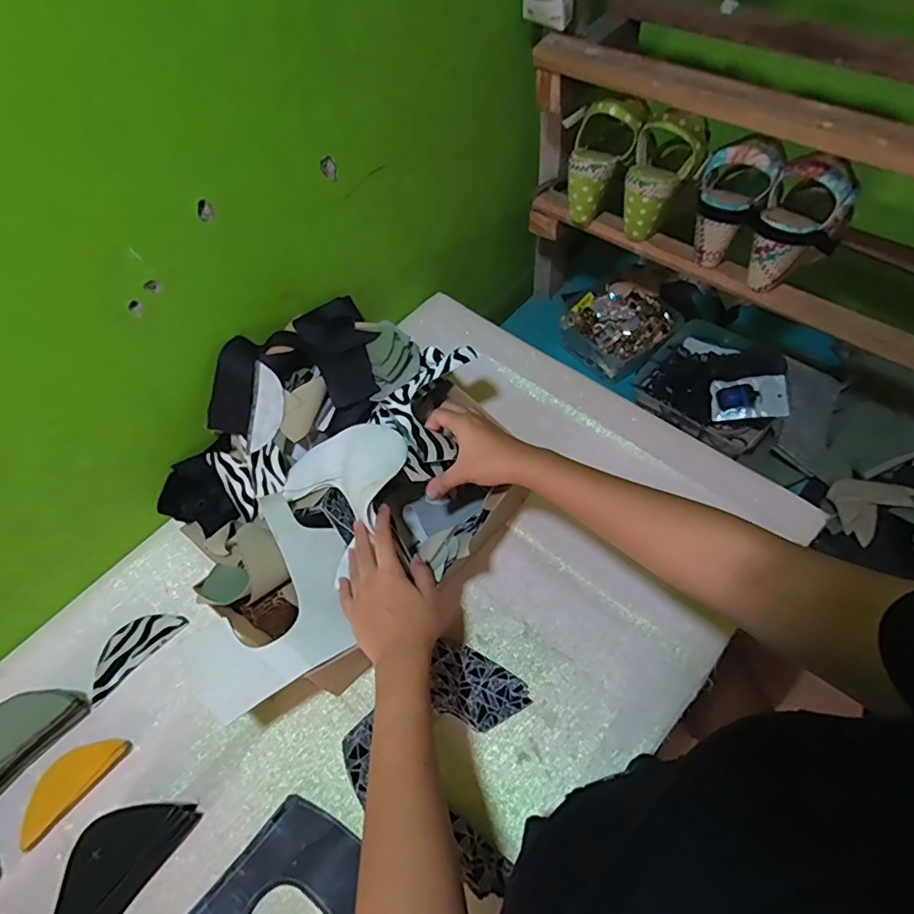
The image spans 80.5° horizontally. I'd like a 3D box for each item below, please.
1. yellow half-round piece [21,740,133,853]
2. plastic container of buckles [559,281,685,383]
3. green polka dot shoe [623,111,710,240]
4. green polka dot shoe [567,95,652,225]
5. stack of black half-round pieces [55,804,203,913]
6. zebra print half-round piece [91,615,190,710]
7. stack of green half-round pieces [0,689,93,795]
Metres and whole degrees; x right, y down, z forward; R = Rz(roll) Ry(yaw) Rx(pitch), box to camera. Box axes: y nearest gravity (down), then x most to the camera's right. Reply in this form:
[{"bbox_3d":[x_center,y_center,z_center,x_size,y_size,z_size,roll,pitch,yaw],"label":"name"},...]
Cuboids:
[{"bbox_3d":[-0.385,0.319,0.534,0.049,0.015,0.104,31,65,21],"label":"yellow half-round piece"},{"bbox_3d":[0.274,-0.217,0.922,0.156,0.070,0.155,-38,63,-18],"label":"plastic container of buckles"},{"bbox_3d":[0.253,-0.346,0.674,0.082,0.136,0.069,21,62,17],"label":"green polka dot shoe"},{"bbox_3d":[0.177,-0.388,0.703,0.080,0.148,0.060,37,31,24],"label":"green polka dot shoe"},{"bbox_3d":[-0.317,0.377,0.493,0.070,0.034,0.146,31,65,22],"label":"stack of black half-round pieces"},{"bbox_3d":[-0.369,0.215,0.612,0.055,0.005,0.112,37,68,22],"label":"zebra print half-round piece"},{"bbox_3d":[-0.453,0.285,0.556,0.058,0.038,0.122,35,67,23],"label":"stack of green half-round pieces"}]

